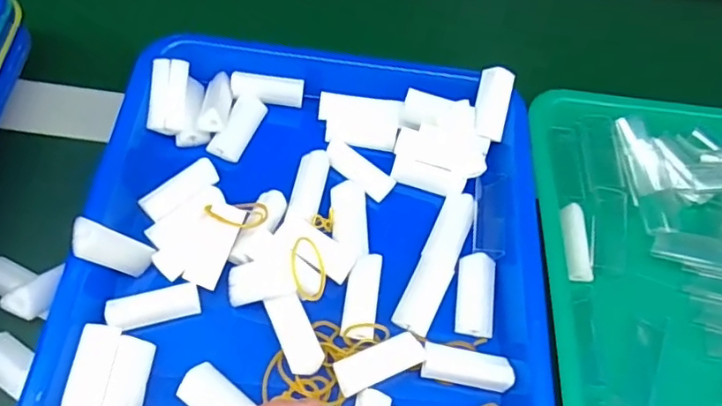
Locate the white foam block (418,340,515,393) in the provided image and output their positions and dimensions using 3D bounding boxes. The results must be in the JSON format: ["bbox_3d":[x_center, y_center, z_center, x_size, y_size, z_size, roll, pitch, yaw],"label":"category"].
[{"bbox_3d":[0.056,0.086,0.301,0.047,0.011,0.020,12,60,-1],"label":"white foam block"}]

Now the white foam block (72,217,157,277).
[{"bbox_3d":[-0.126,0.025,0.289,0.011,0.045,0.018,-14,58,27],"label":"white foam block"}]

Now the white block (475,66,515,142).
[{"bbox_3d":[0.086,-0.064,0.367,0.021,0.009,0.046,8,90,0],"label":"white block"}]

